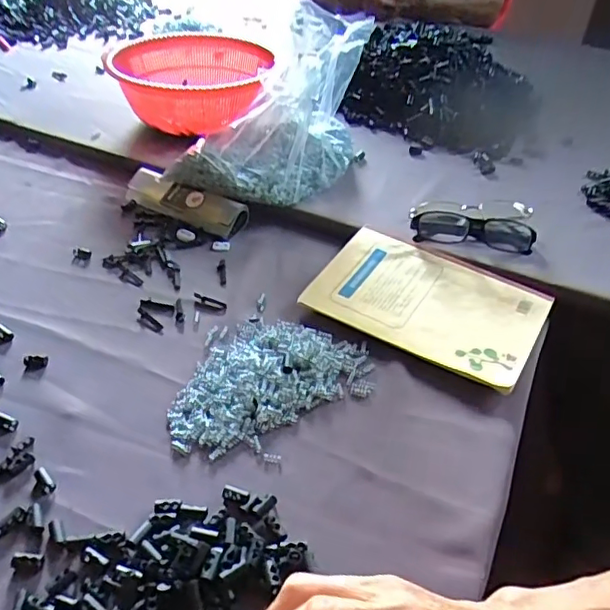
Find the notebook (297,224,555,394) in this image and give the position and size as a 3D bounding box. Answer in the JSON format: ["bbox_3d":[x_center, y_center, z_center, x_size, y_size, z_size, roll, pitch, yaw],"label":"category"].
[{"bbox_3d":[0.119,-0.008,0.545,0.199,0.012,0.145,24,47,21],"label":"notebook"}]

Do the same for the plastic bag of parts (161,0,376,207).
[{"bbox_3d":[-0.043,-0.212,0.655,0.199,0.174,0.139,4,41,3],"label":"plastic bag of parts"}]

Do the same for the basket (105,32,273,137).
[{"bbox_3d":[-0.157,-0.300,0.800,0.209,0.100,0.217,2,41,1],"label":"basket"}]

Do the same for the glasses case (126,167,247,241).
[{"bbox_3d":[-0.144,-0.123,0.667,0.164,0.030,0.044,24,46,24],"label":"glasses case"}]

